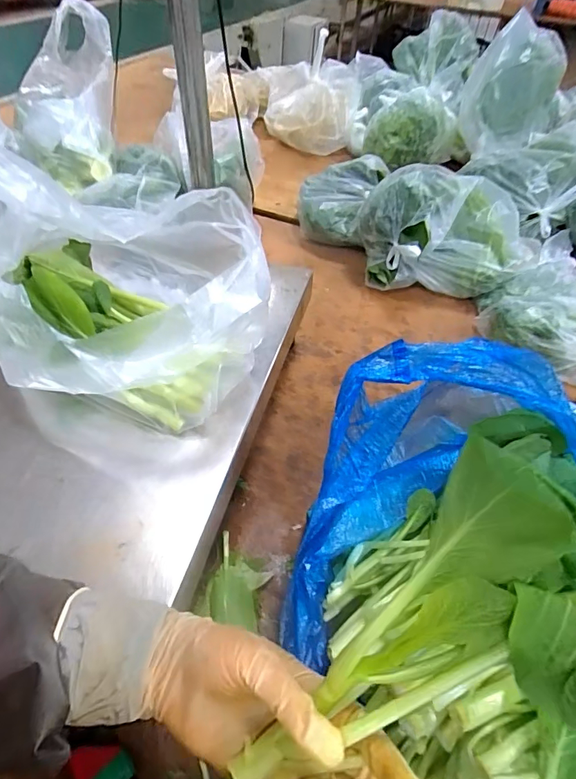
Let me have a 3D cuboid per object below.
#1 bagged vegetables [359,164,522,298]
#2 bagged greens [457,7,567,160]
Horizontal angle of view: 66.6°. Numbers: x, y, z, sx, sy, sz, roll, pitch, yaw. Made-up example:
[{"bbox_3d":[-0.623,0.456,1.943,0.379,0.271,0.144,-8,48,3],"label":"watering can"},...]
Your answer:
[{"bbox_3d":[0.274,-0.280,0.793,0.258,0.178,0.151,1,49,-3],"label":"bagged vegetables"},{"bbox_3d":[0.532,-0.720,1.055,0.202,0.247,0.159,20,51,14],"label":"bagged greens"}]

